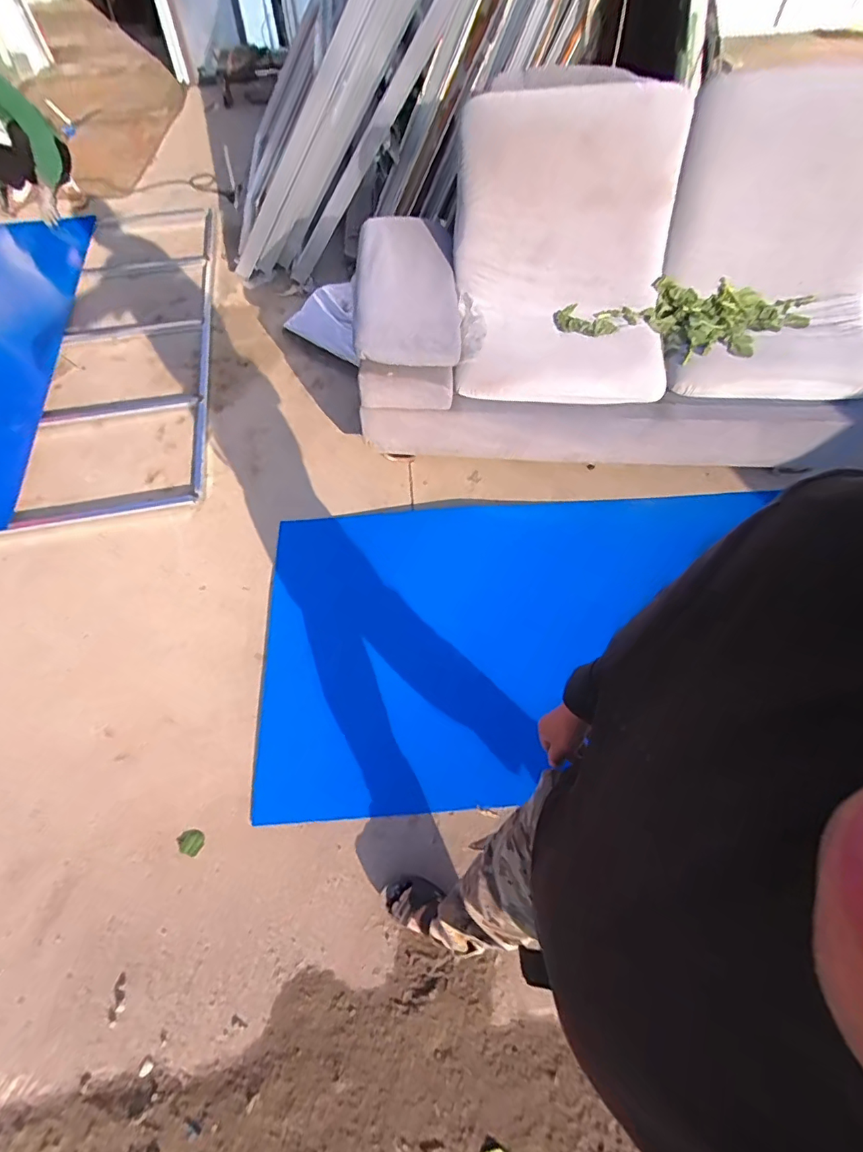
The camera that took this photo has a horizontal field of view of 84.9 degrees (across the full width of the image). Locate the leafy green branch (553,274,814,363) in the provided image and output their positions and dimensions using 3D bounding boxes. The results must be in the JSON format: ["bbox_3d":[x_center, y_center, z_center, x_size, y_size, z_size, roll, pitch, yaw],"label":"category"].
[{"bbox_3d":[0.774,-0.811,1.502,0.702,0.172,0.217,12,58,8],"label":"leafy green branch"}]

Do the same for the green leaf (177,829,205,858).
[{"bbox_3d":[-0.642,0.708,1.258,0.072,0.008,0.057,20,61,9],"label":"green leaf"}]

